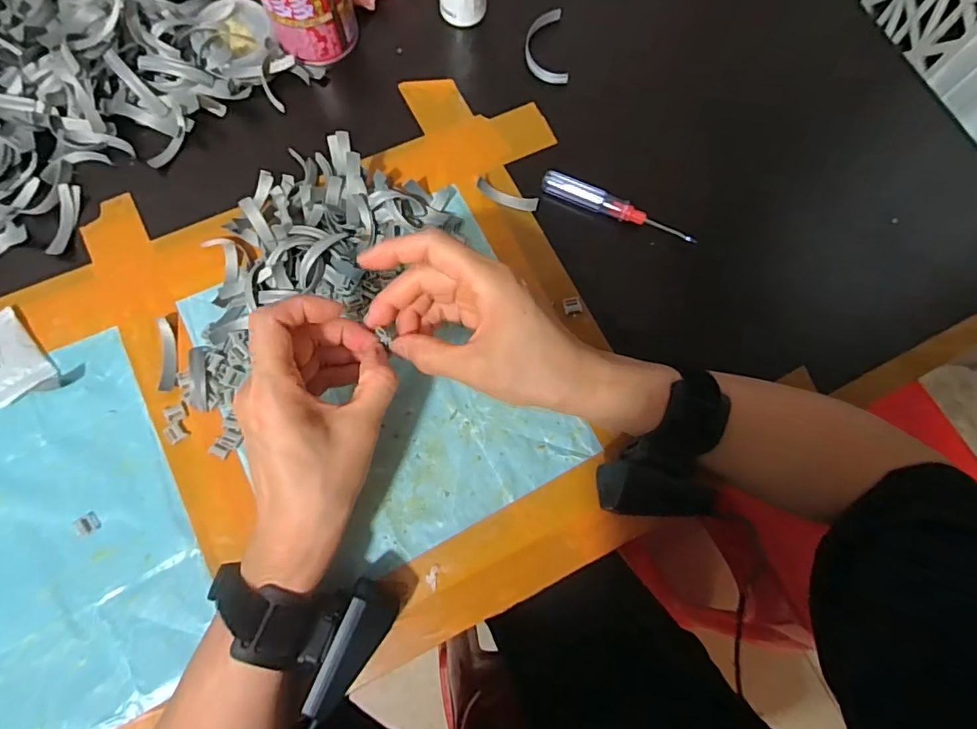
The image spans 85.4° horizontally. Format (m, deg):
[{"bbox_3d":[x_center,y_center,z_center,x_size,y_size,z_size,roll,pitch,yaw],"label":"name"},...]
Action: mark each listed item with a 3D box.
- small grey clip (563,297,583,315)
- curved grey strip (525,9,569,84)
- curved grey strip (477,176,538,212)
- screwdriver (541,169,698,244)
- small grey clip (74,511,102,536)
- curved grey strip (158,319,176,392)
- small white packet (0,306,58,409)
[{"bbox_3d":[0.061,-0.044,0.384,0.013,0.004,0.012,-13,76,-4],"label":"small grey clip"},{"bbox_3d":[0.048,-0.264,0.439,0.033,0.012,0.066,-1,87,-1],"label":"curved grey strip"},{"bbox_3d":[0.014,-0.127,0.400,0.048,0.004,0.013,21,96,-1],"label":"curved grey strip"},{"bbox_3d":[0.097,-0.118,0.398,0.119,0.012,0.013,24,76,6],"label":"screwdriver"},{"bbox_3d":[-0.259,0.103,0.342,0.013,0.004,0.013,-32,78,-8],"label":"small grey clip"},{"bbox_3d":[-0.223,-0.007,0.368,0.010,0.007,0.053,-10,76,-3],"label":"curved grey strip"},{"bbox_3d":[-0.331,-0.006,0.364,0.040,0.010,0.063,-41,79,-10],"label":"small white packet"}]

